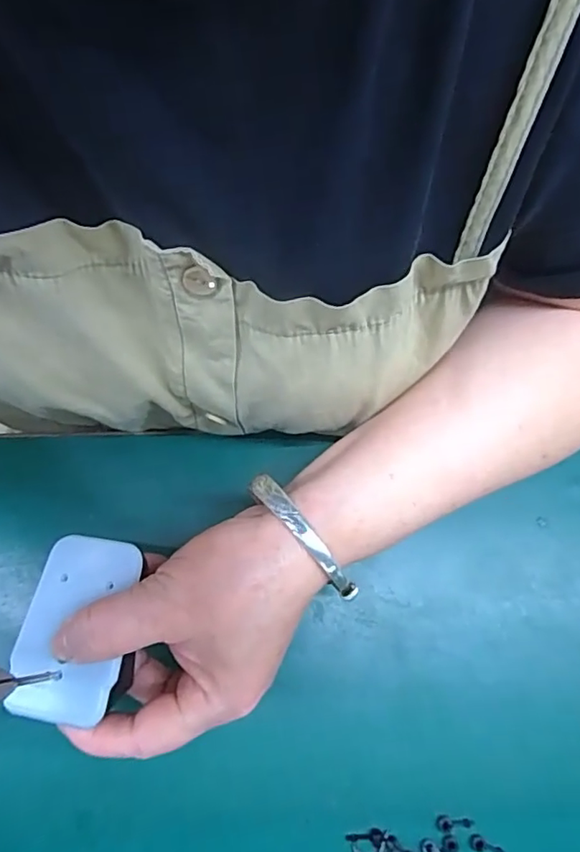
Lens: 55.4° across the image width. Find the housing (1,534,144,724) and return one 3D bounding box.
[{"bbox_3d":[-0.086,0.080,0.224,0.045,0.009,0.069,3,73,2],"label":"housing"}]

